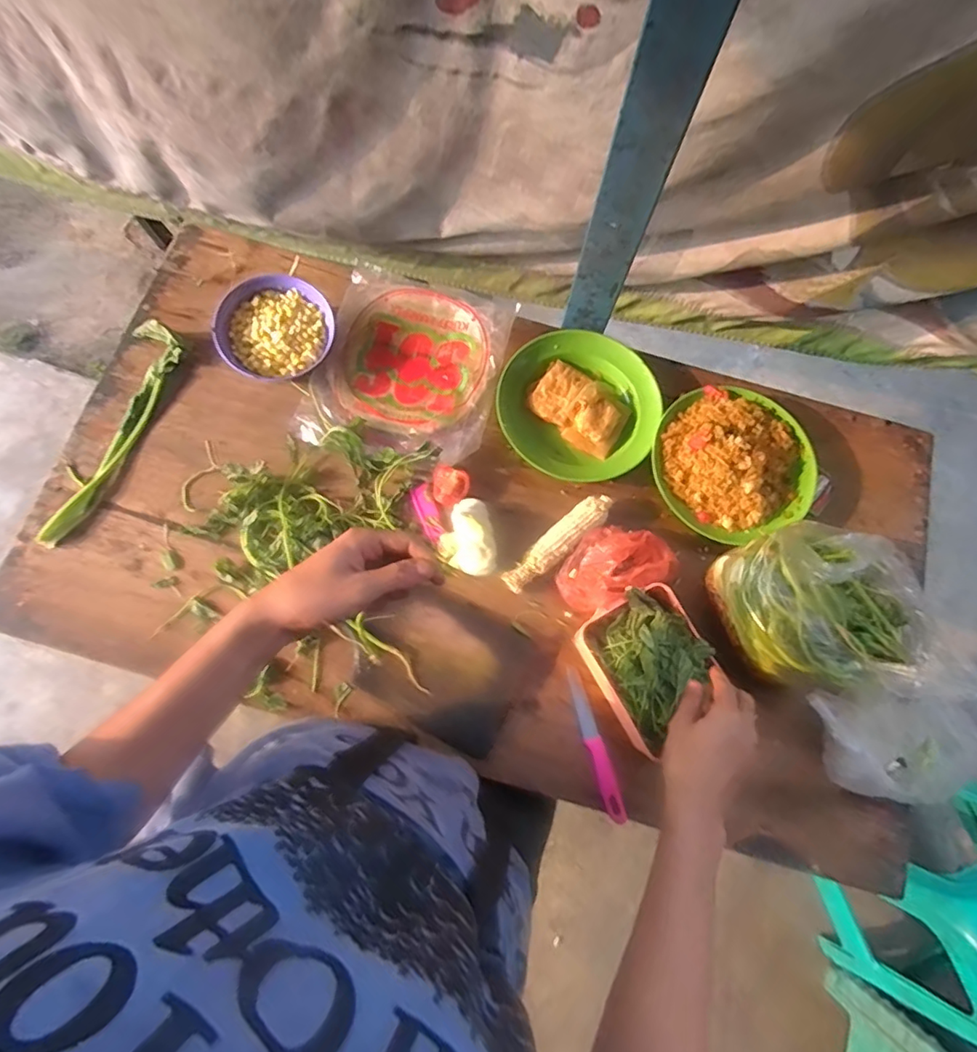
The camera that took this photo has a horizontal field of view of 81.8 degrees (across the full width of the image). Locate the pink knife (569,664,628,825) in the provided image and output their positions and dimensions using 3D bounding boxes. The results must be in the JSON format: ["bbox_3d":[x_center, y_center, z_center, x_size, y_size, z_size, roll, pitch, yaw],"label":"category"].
[{"bbox_3d":[0.120,0.248,0.640,0.021,0.015,0.170,-17,79,-3],"label":"pink knife"}]

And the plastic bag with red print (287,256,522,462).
[{"bbox_3d":[-0.104,-0.215,0.745,0.224,0.033,0.258,14,79,3],"label":"plastic bag with red print"}]

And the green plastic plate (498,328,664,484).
[{"bbox_3d":[0.123,-0.160,0.747,0.202,0.039,0.201,0,78,0],"label":"green plastic plate"}]

